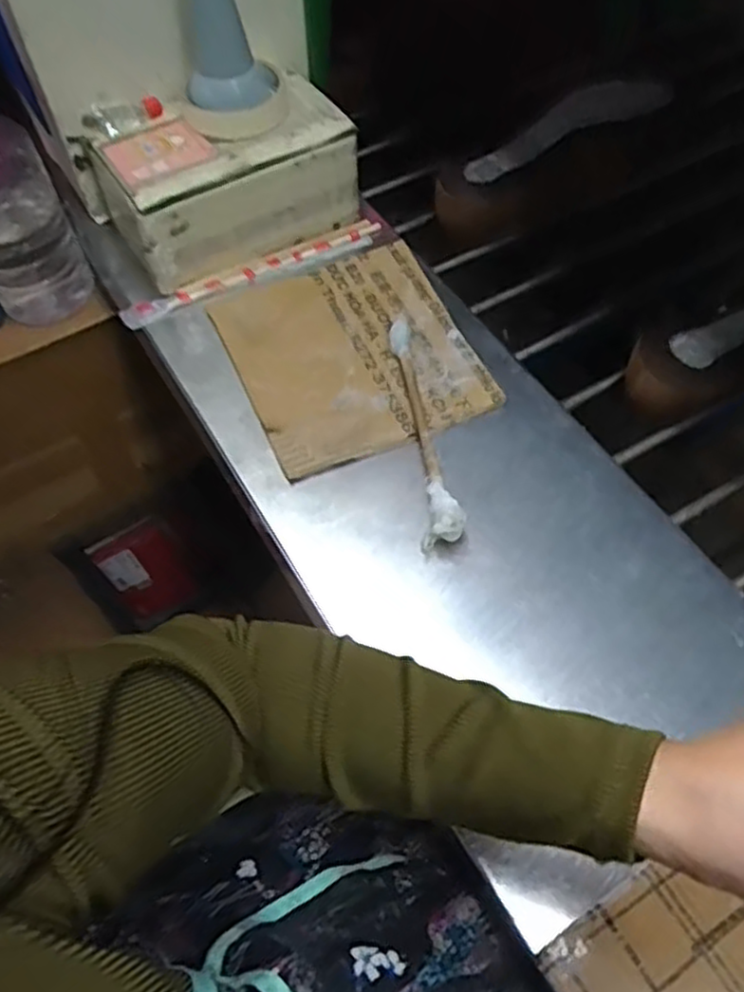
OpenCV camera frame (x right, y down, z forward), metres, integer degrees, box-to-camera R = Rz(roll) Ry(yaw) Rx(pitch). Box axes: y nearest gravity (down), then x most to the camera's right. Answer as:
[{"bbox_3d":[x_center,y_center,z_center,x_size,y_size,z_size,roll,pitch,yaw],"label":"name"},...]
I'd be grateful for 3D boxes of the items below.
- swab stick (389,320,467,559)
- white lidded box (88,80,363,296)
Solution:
[{"bbox_3d":[0.037,-0.054,0.541,0.027,0.019,0.198,-7,58,-2],"label":"swab stick"},{"bbox_3d":[-0.123,-0.272,0.640,0.196,0.102,0.125,-28,61,-14],"label":"white lidded box"}]

